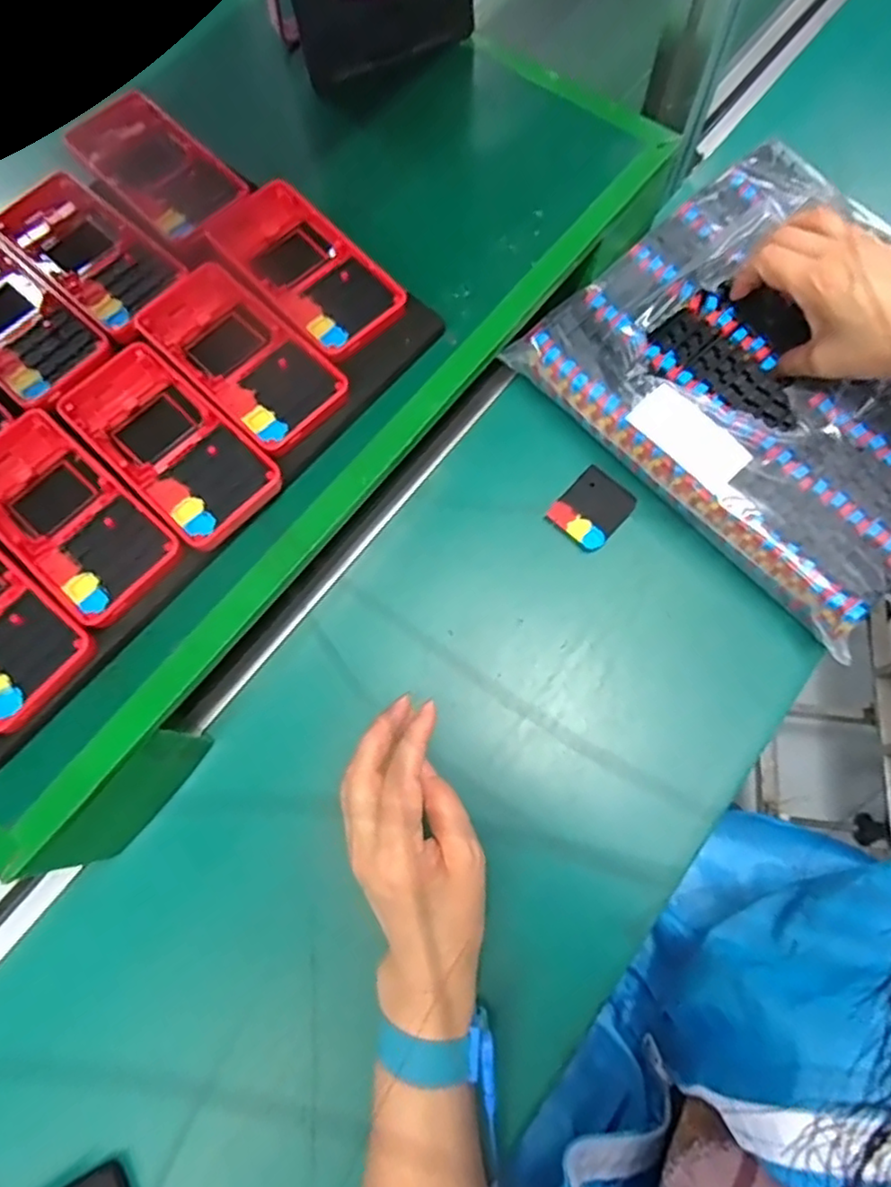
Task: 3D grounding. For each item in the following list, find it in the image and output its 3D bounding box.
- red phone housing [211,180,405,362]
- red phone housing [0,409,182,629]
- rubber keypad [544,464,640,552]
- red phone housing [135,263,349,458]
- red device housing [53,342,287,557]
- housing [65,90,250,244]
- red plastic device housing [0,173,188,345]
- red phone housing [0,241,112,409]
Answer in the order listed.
[{"bbox_3d":[-0.085,-0.198,0.386,0.062,0.011,0.128,-41,74,-12],"label":"red phone housing"},{"bbox_3d":[-0.201,-0.041,0.341,0.126,0.013,0.061,40,76,14],"label":"red phone housing"},{"bbox_3d":[0.106,-0.061,0.465,0.044,0.009,0.055,42,79,13],"label":"rubber keypad"},{"bbox_3d":[-0.117,-0.137,0.368,0.062,0.007,0.126,-43,75,-13],"label":"red phone housing"},{"bbox_3d":[-0.154,-0.085,0.356,0.129,0.015,0.061,42,76,15],"label":"red device housing"},{"bbox_3d":[-0.189,-0.281,0.418,0.060,0.008,0.130,-42,74,-13],"label":"housing"},{"bbox_3d":[-0.219,-0.212,0.400,0.064,0.011,0.135,-43,75,-13],"label":"red plastic device housing"},{"bbox_3d":[-0.258,-0.163,0.381,0.125,0.013,0.061,42,76,15],"label":"red phone housing"}]

